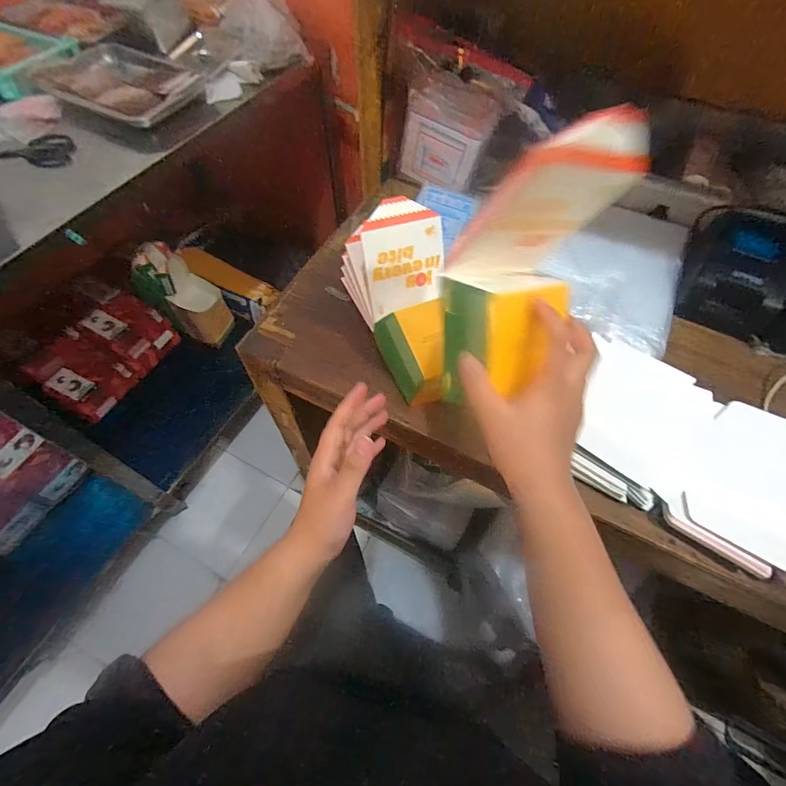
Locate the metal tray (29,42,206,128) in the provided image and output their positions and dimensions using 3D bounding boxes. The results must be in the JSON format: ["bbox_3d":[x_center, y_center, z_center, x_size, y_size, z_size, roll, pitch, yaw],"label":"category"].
[{"bbox_3d":[-0.518,-0.605,0.793,0.260,0.047,0.240,33,64,17],"label":"metal tray"}]

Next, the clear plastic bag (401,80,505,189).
[{"bbox_3d":[0.082,-0.400,0.645,0.129,0.169,0.026,16,62,0],"label":"clear plastic bag"}]

